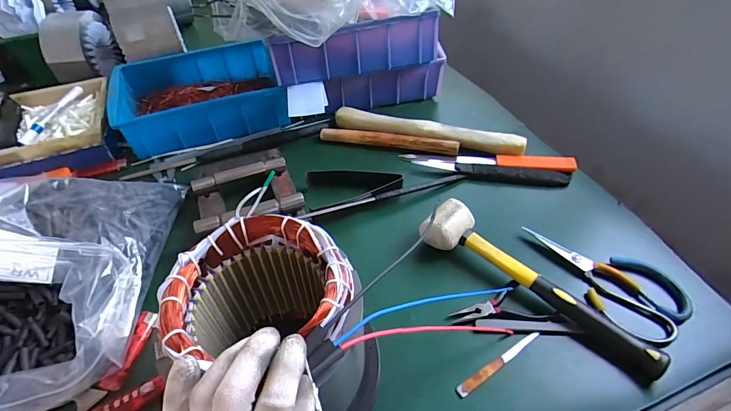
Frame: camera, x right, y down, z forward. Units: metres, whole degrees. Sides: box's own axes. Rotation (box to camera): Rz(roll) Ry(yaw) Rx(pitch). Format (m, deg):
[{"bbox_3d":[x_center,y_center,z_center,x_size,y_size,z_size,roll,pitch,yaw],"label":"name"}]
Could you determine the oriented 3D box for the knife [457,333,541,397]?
[{"bbox_3d":[0.139,0.162,0.393,0.113,0.006,0.011,-27,52,-21],"label":"knife"}]

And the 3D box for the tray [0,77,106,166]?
[{"bbox_3d":[-0.569,-0.144,0.637,0.245,0.052,0.182,-15,48,-12],"label":"tray"}]

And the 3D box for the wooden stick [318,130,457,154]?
[{"bbox_3d":[0.038,-0.112,0.643,0.236,0.019,0.017,8,48,10],"label":"wooden stick"}]

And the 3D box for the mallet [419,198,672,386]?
[{"bbox_3d":[0.194,0.084,0.437,0.277,0.052,0.058,30,55,27],"label":"mallet"}]

